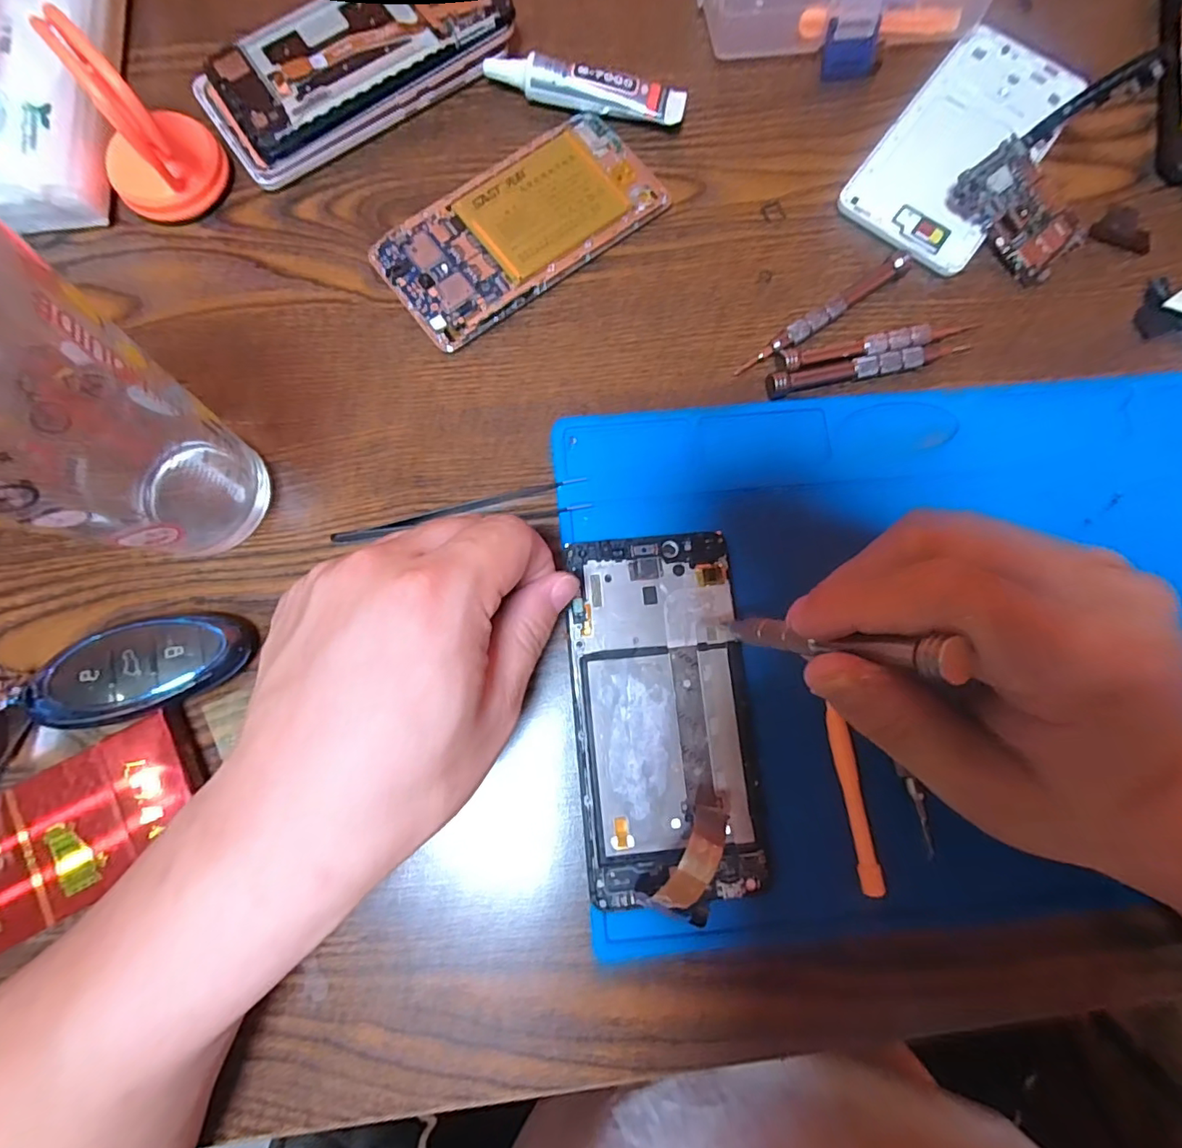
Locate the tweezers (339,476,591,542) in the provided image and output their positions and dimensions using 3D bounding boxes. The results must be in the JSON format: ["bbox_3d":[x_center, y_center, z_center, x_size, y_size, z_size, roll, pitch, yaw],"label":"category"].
[{"bbox_3d":[-0.057,-0.027,0.247,0.113,0.007,0.016,-12,80,-3],"label":"tweezers"}]

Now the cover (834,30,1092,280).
[{"bbox_3d":[0.195,-0.226,0.286,0.072,0.007,0.147,36,81,6],"label":"cover"}]

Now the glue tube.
[{"bbox_3d":[-0.002,-0.255,0.284,0.103,0.019,0.027,16,80,2],"label":"glue tube"}]

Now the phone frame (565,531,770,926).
[{"bbox_3d":[0.030,0.058,0.229,0.071,0.004,0.147,-4,80,-1],"label":"phone frame"}]

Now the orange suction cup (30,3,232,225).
[{"bbox_3d":[-0.209,-0.206,0.248,0.054,0.069,0.051,0,80,-1],"label":"orange suction cup"}]

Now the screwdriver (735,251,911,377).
[{"bbox_3d":[0.113,-0.125,0.266,0.102,0.010,0.010,-35,82,-6],"label":"screwdriver"}]

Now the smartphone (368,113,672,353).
[{"bbox_3d":[-0.034,-0.175,0.273,0.141,0.011,0.068,-37,82,-7],"label":"smartphone"}]

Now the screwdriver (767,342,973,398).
[{"bbox_3d":[0.134,-0.099,0.261,0.100,0.009,0.010,-11,80,-2],"label":"screwdriver"}]

